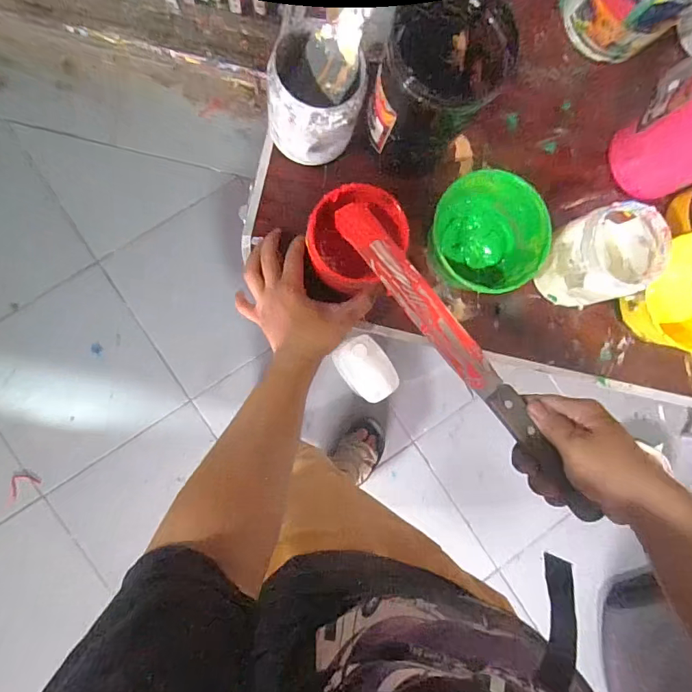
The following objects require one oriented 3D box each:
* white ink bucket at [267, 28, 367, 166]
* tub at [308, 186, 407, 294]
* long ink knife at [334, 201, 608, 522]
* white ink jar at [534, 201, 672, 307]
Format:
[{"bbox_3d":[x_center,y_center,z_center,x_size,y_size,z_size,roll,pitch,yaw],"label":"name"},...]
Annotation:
[{"bbox_3d":[-0.028,-0.215,0.409,0.077,0.093,0.074,0,89,-4],"label":"white ink bucket"},{"bbox_3d":[0.006,-0.097,0.439,0.085,0.093,0.093,40,90,-5],"label":"tub"},{"bbox_3d":[0.095,0.002,0.376,0.030,0.018,0.310,-37,79,-1],"label":"long ink knife"},{"bbox_3d":[0.248,-0.087,0.443,0.091,0.088,0.081,-30,91,-5],"label":"white ink jar"}]

